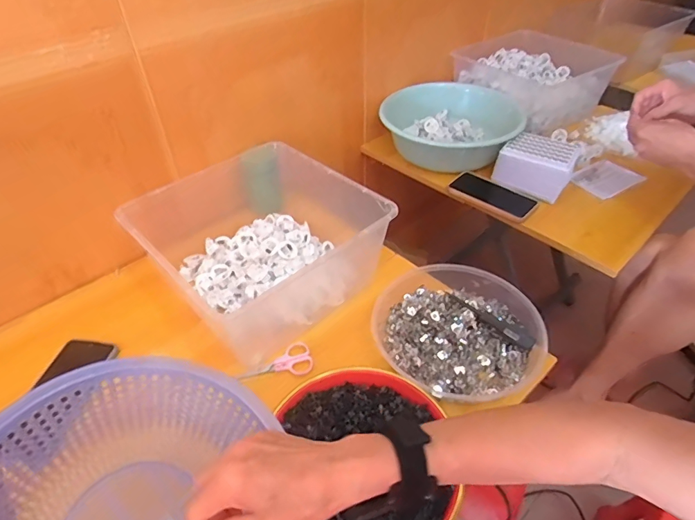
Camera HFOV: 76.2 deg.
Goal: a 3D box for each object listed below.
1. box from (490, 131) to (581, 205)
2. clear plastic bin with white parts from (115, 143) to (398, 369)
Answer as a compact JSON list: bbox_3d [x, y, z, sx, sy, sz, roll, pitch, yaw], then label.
[{"bbox_3d":[0.378,-0.191,0.877,0.137,0.097,0.098,27,50,26],"label":"box"},{"bbox_3d":[-0.128,-0.036,0.696,0.320,0.136,0.327,32,53,29],"label":"clear plastic bin with white parts"}]

